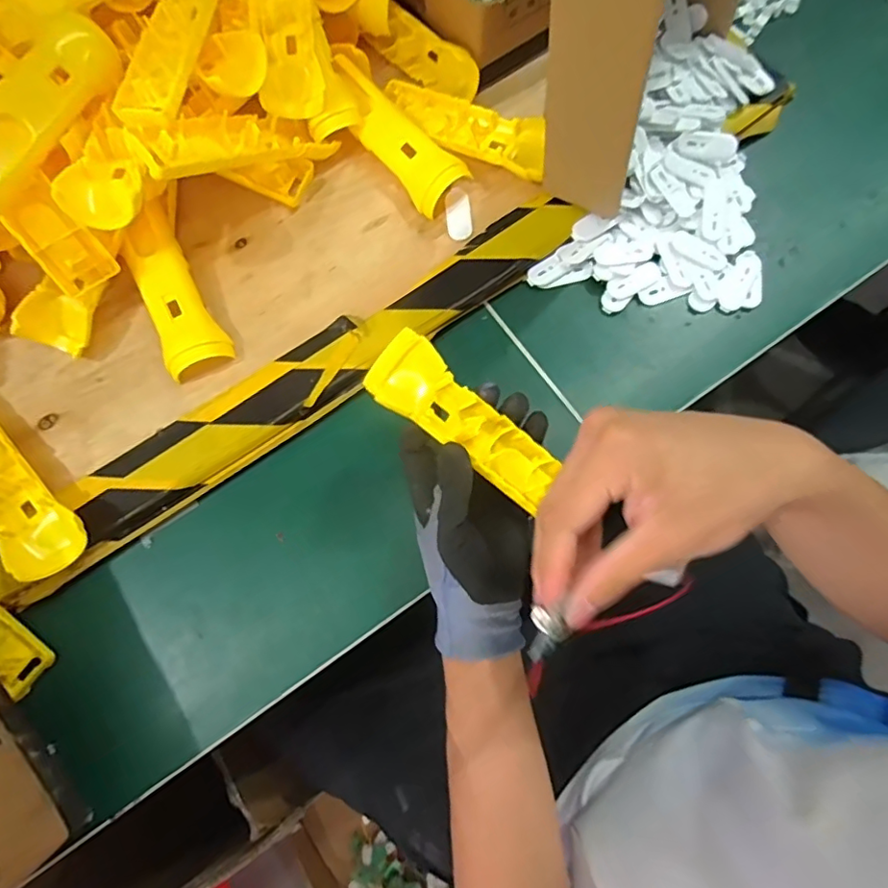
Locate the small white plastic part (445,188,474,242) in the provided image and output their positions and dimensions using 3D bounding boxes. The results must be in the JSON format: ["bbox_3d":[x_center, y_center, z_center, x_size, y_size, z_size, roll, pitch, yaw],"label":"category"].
[{"bbox_3d":[0.012,-0.190,0.451,0.021,0.004,0.048,-4,78,-1],"label":"small white plastic part"}]

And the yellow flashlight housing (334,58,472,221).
[{"bbox_3d":[-0.046,-0.257,0.456,0.045,0.022,0.144,-43,81,-8],"label":"yellow flashlight housing"}]

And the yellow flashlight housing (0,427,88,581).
[{"bbox_3d":[-0.323,0.026,0.398,0.165,0.033,0.047,44,83,8],"label":"yellow flashlight housing"}]

